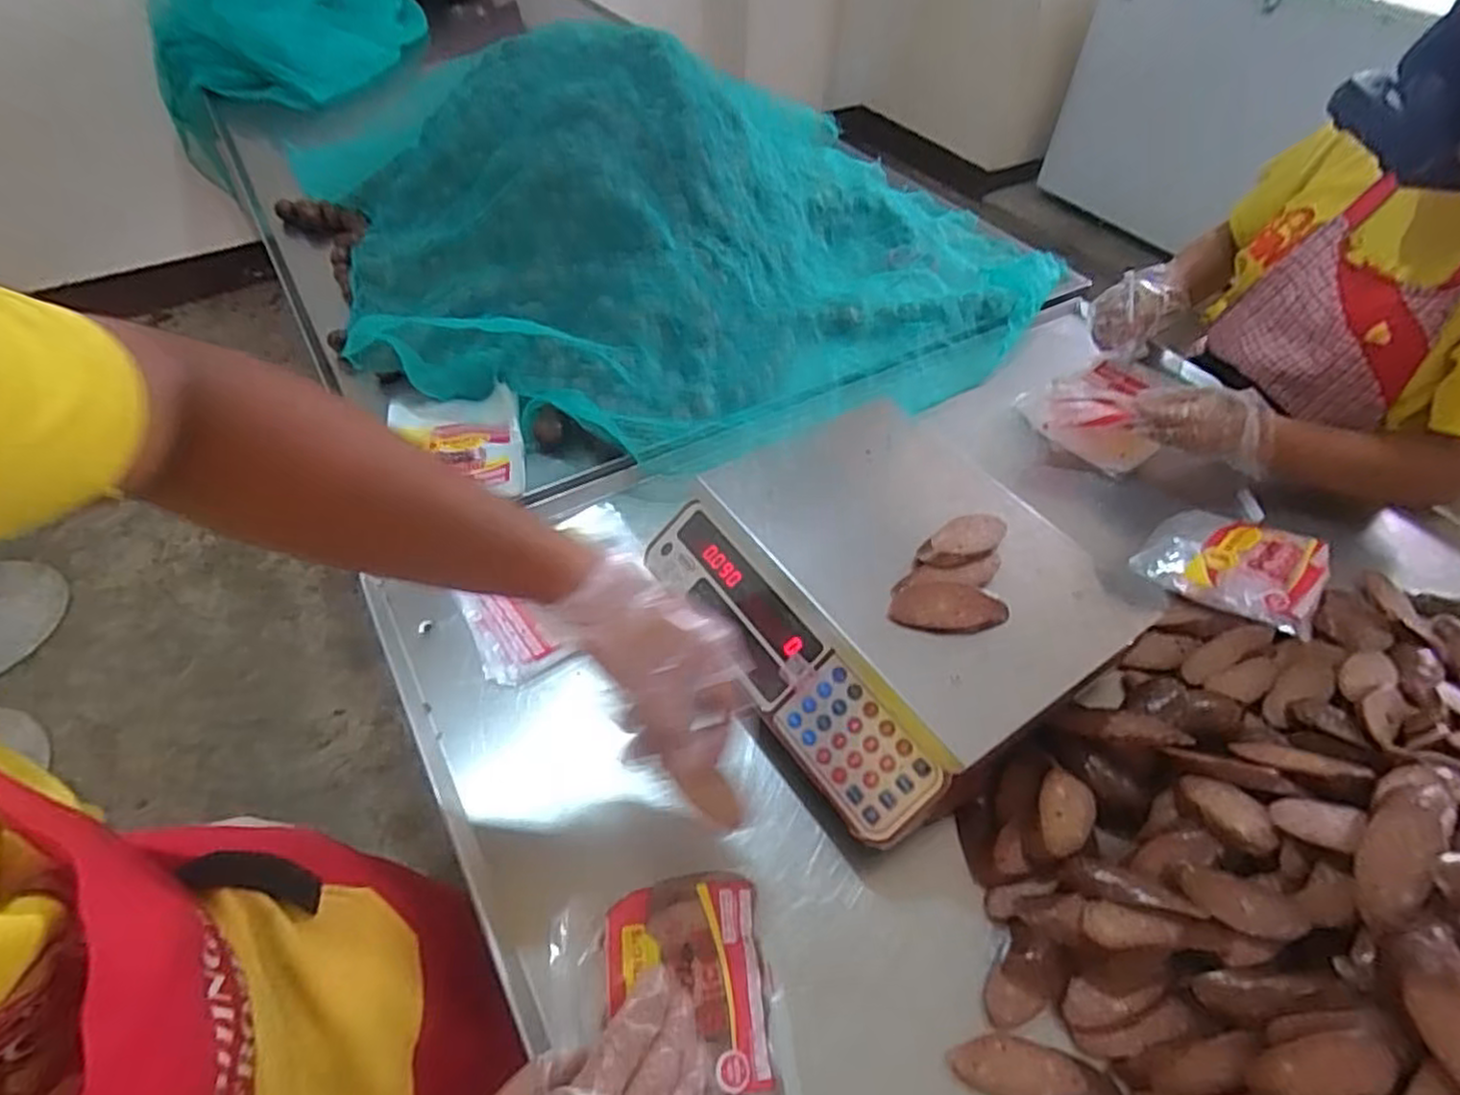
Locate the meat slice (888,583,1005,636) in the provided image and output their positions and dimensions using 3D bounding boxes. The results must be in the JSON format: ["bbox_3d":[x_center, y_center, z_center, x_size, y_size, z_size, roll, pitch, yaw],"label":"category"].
[{"bbox_3d":[0.182,0.051,0.597,0.098,0.024,0.038,1,50,-1],"label":"meat slice"}]

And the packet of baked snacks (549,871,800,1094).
[{"bbox_3d":[-0.042,0.309,0.501,0.157,0.034,0.141,-1,59,-13],"label":"packet of baked snacks"}]

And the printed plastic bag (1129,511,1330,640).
[{"bbox_3d":[0.525,0.015,0.746,0.130,0.029,0.158,-42,43,-18],"label":"printed plastic bag"}]

